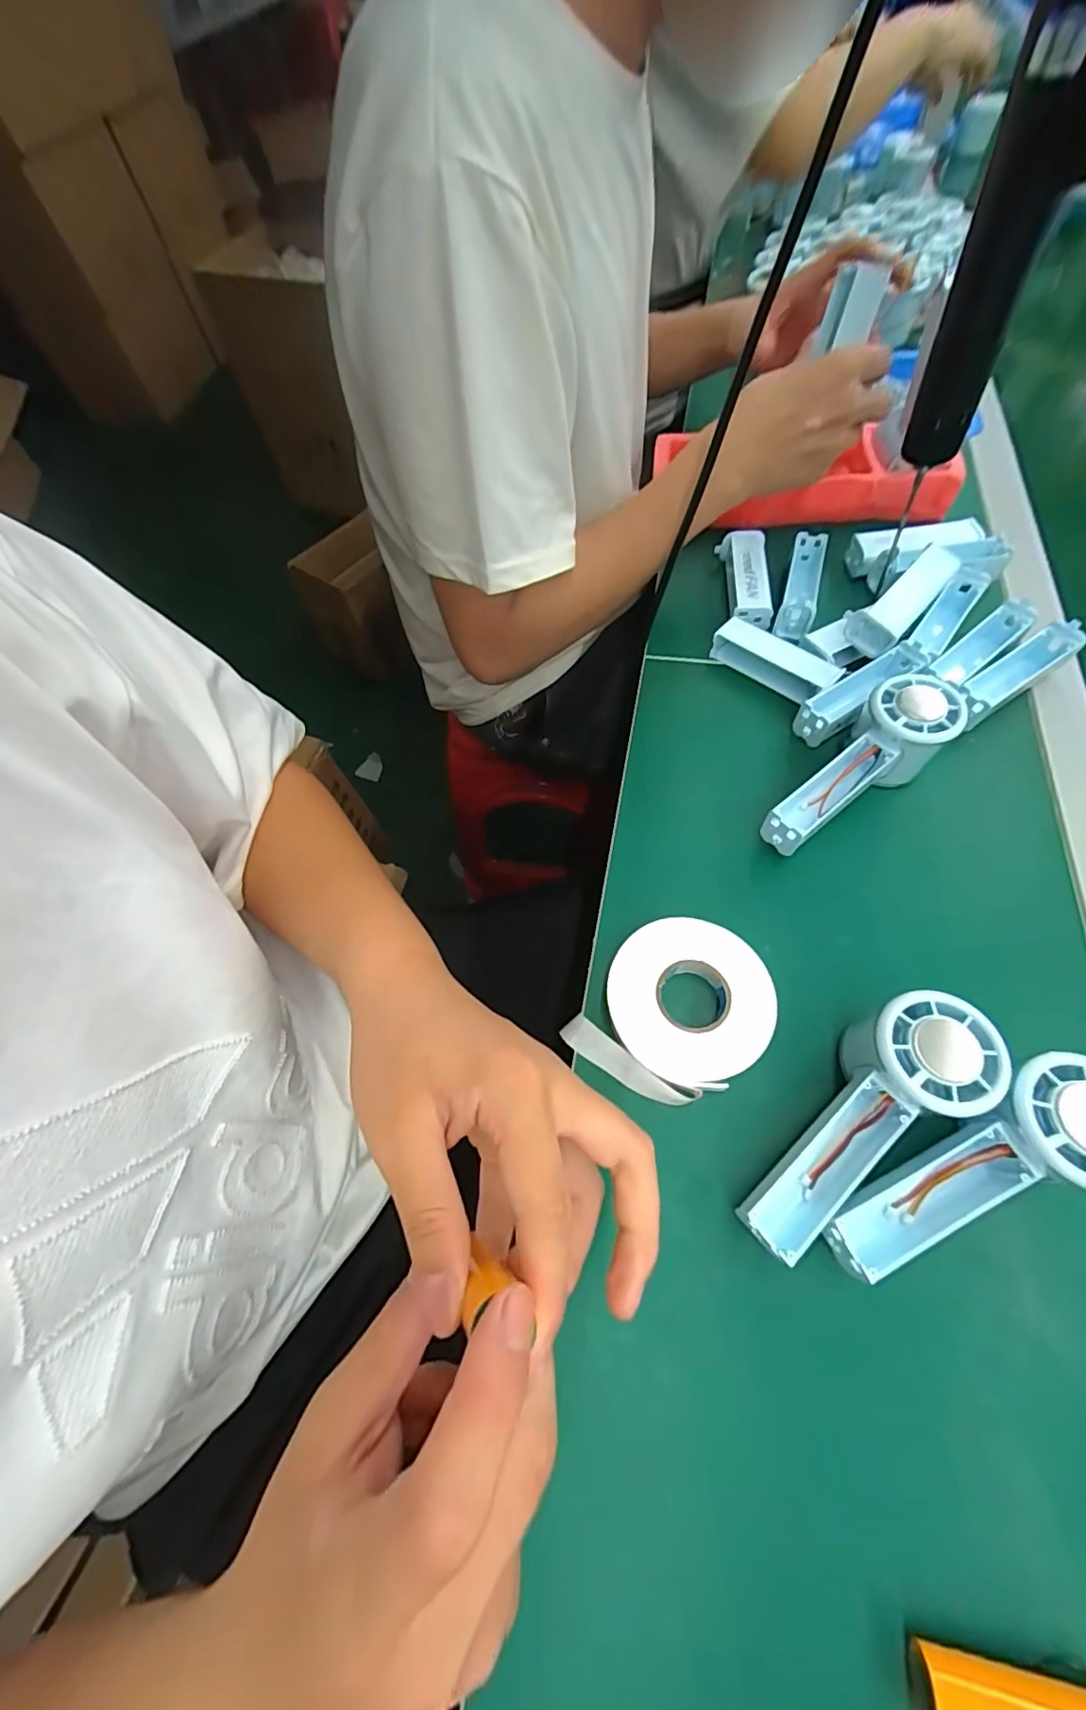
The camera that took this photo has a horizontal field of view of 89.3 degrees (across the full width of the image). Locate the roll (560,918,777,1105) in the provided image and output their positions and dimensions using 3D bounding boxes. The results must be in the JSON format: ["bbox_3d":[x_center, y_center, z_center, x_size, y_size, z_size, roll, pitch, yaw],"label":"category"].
[{"bbox_3d":[0.081,0.092,0.329,0.092,0.021,0.110,34,70,20],"label":"roll"}]

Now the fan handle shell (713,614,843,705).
[{"bbox_3d":[0.191,-0.159,0.457,0.040,0.026,0.098,-42,67,-16],"label":"fan handle shell"}]

